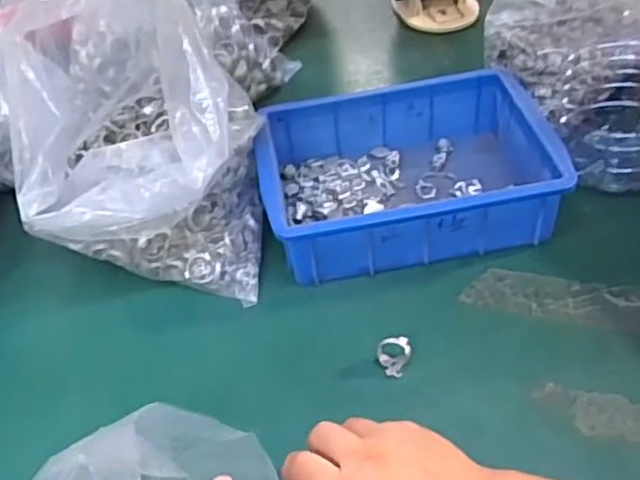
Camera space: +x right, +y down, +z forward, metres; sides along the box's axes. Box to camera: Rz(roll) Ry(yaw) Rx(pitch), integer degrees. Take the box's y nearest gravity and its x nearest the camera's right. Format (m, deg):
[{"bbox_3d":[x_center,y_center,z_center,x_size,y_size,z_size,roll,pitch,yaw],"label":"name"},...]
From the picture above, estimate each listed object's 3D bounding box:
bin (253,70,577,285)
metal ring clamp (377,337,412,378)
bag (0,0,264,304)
[{"bbox_3d":[0.074,-0.060,0.603,0.247,0.081,0.177,-6,44,-2],"label":"bin"},{"bbox_3d":[0.055,0.084,0.495,0.024,0.024,0.022,-1,45,4],"label":"metal ring clamp"},{"bbox_3d":[-0.154,-0.095,0.564,0.194,0.210,0.228,-8,44,-3],"label":"bag"}]

